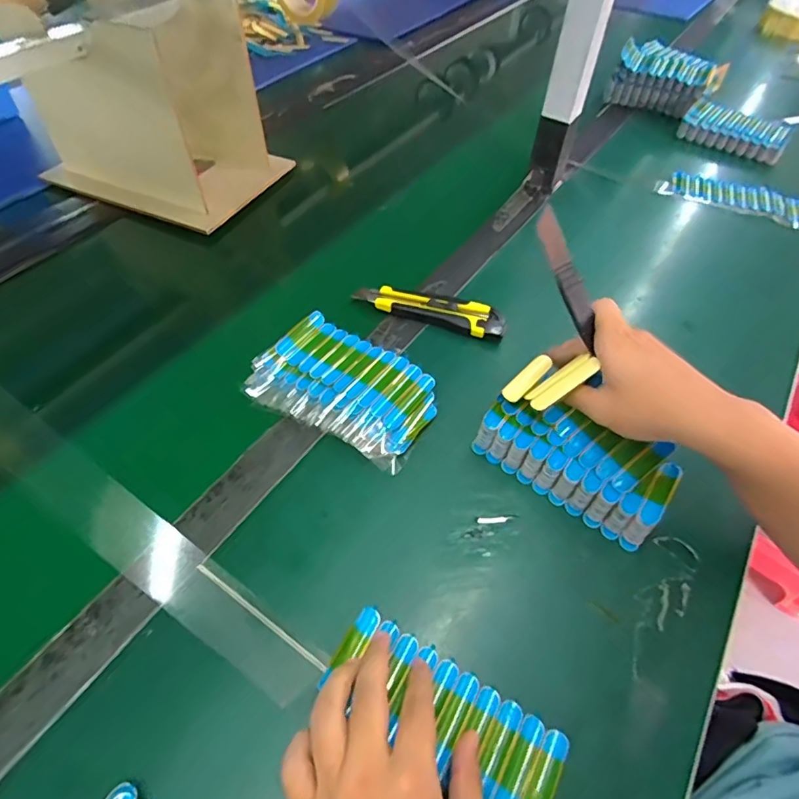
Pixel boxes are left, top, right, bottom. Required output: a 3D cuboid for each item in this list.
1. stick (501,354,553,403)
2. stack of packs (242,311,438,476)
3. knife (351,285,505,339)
[{"bbox_3d":[0.114,-0.017,0.452,0.049,0.006,0.019,-45,63,-5],"label":"stick"},{"bbox_3d":[-0.051,-0.018,0.464,0.167,0.025,0.101,26,57,18],"label":"stack of packs"},{"bbox_3d":[0.033,-0.101,0.547,0.164,0.013,0.039,17,55,12],"label":"knife"}]

